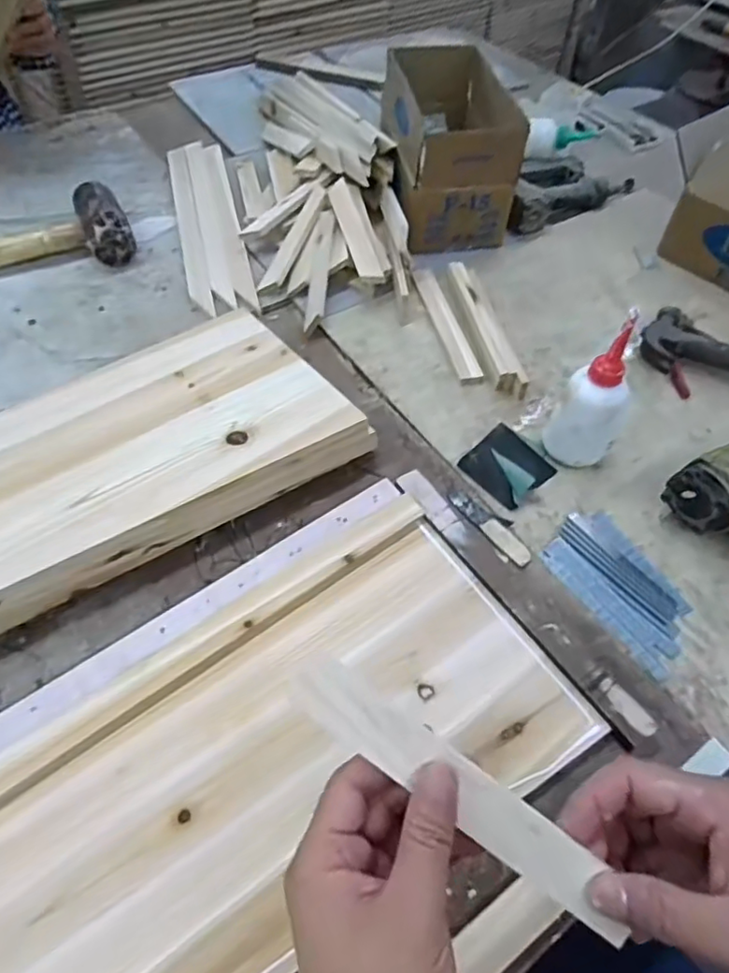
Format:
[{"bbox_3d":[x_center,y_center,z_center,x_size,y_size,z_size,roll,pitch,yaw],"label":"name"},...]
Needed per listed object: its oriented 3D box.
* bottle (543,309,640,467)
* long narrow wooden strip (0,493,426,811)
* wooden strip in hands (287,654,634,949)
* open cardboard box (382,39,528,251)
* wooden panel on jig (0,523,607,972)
[{"bbox_3d":[0.219,-0.082,0.539,0.059,0.153,0.055,34,59,19],"label":"bottle"},{"bbox_3d":[-0.130,0.129,0.444,0.448,0.009,0.033,-31,62,-23],"label":"long narrow wooden strip"},{"bbox_3d":[0.046,0.147,0.285,0.193,0.008,0.028,37,67,0],"label":"wooden strip in hands"},{"bbox_3d":[0.113,-0.469,0.812,0.155,0.148,0.306,-3,54,-6],"label":"open cardboard box"},{"bbox_3d":[-0.056,0.202,0.397,0.421,0.012,0.196,-29,61,-22],"label":"wooden panel on jig"}]

